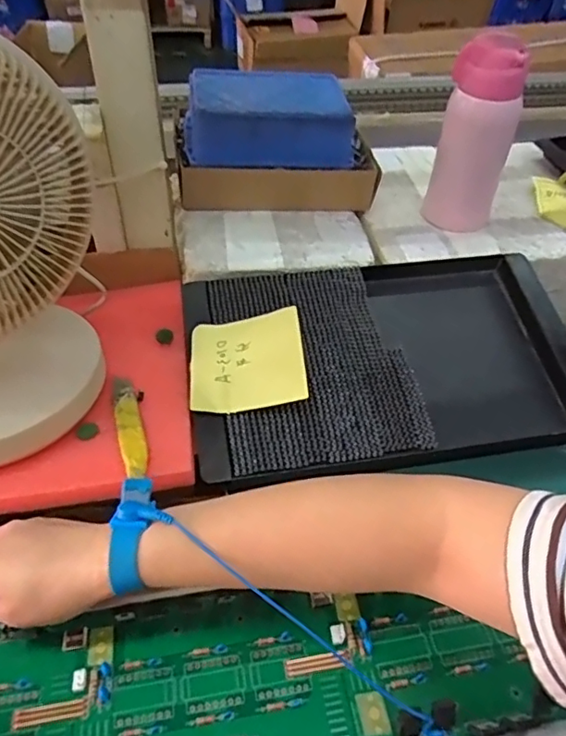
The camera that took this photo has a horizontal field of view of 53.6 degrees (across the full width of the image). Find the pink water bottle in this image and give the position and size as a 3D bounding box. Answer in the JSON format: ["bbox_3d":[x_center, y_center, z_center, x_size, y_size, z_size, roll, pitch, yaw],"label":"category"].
[{"bbox_3d":[0.215,-0.254,0.628,0.080,0.204,0.064,16,44,12],"label":"pink water bottle"}]

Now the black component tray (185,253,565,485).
[{"bbox_3d":[0.102,-0.013,0.546,0.369,0.028,0.223,-6,58,-13],"label":"black component tray"}]

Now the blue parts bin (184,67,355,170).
[{"bbox_3d":[-0.017,-0.303,0.675,0.189,0.068,0.132,-1,43,-6],"label":"blue parts bin"}]

